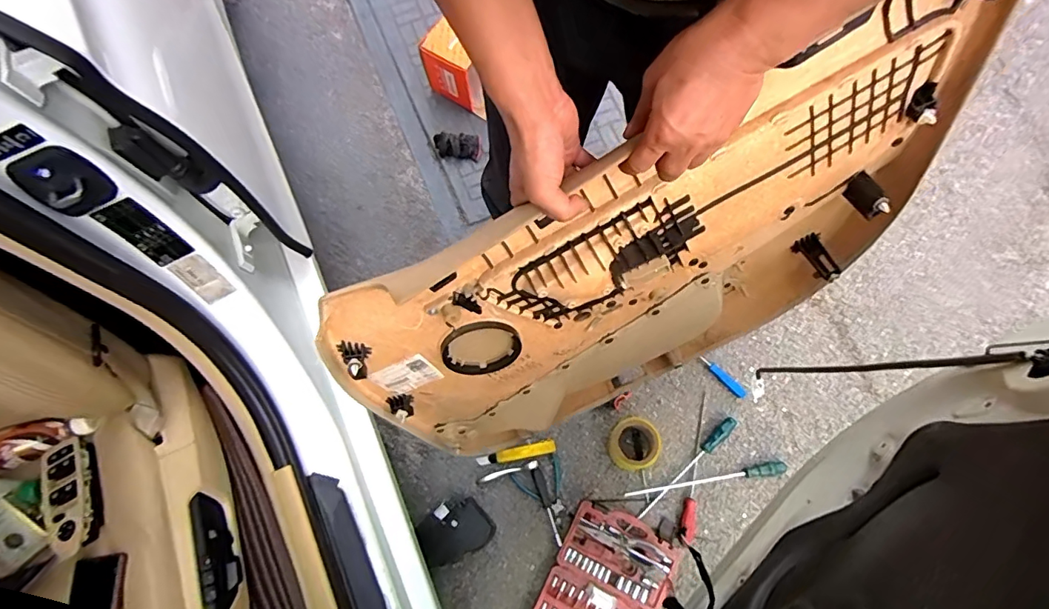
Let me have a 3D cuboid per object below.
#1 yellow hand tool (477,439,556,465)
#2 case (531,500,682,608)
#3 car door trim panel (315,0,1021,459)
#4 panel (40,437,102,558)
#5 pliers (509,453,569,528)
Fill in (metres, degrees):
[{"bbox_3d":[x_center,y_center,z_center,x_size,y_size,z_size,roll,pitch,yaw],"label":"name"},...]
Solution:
[{"bbox_3d":[-0.018,0.342,1.142,0.181,0.017,0.031,-12,77,-1],"label":"yellow hand tool"},{"bbox_3d":[0.171,0.611,1.075,0.233,0.034,0.304,27,79,7],"label":"case"},{"bbox_3d":[0.140,-0.020,0.686,0.788,0.582,0.083,-24,58,5],"label":"car door trim panel"},{"bbox_3d":[-0.620,0.263,0.679,0.062,0.033,0.153,-29,64,-5],"label":"panel"},{"bbox_3d":[0.046,0.431,1.128,0.113,0.014,0.147,-21,77,-4],"label":"pliers"}]

